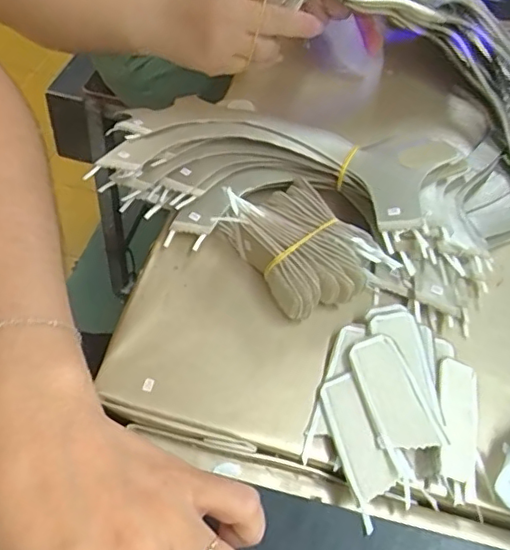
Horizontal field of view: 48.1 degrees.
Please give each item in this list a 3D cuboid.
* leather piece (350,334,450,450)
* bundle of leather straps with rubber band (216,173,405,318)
[{"bbox_3d":[0.075,0.064,0.312,0.031,0.005,0.069,-19,48,4],"label":"leather piece"},{"bbox_3d":[0.028,-0.019,0.369,0.065,0.033,0.096,-31,63,-26],"label":"bundle of leather straps with rubber band"}]

